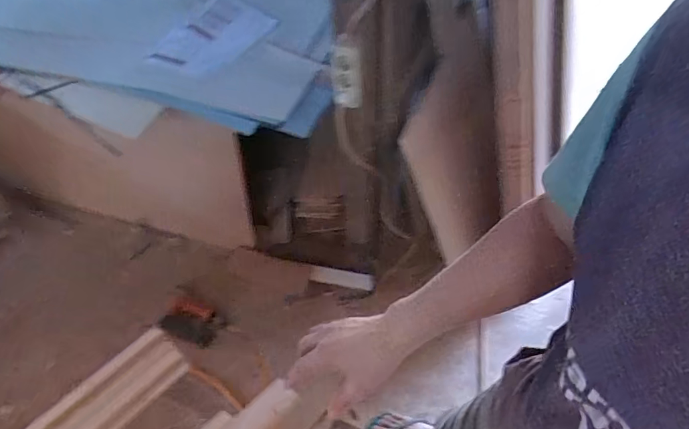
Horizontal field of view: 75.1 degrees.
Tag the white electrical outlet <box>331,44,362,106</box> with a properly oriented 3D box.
[{"bbox_3d":[0.004,-0.330,1.067,0.071,0.169,0.042,-3,48,4],"label":"white electrical outlet"}]

